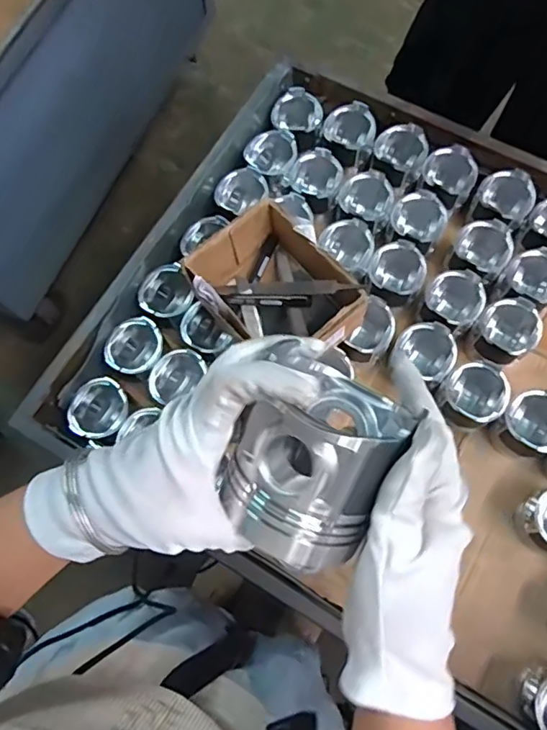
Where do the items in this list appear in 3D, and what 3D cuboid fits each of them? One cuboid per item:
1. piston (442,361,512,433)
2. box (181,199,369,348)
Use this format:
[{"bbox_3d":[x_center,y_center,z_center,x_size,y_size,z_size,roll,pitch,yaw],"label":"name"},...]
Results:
[{"bbox_3d":[0.283,0.044,0.765,0.079,0.082,0.084,-1,72,2],"label":"piston"},{"bbox_3d":[0.001,-0.090,0.737,0.161,0.120,0.201,-38,75,-9],"label":"box"}]

